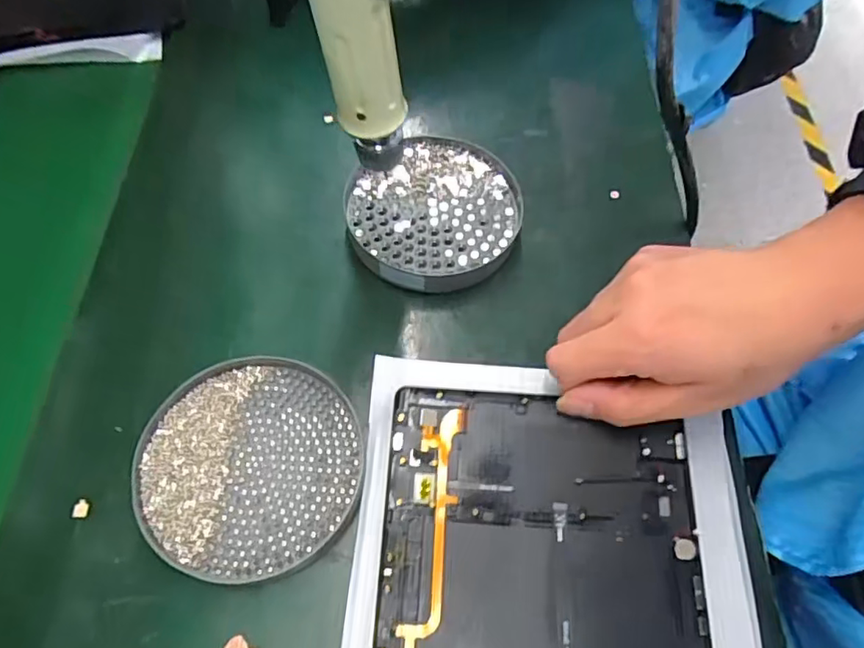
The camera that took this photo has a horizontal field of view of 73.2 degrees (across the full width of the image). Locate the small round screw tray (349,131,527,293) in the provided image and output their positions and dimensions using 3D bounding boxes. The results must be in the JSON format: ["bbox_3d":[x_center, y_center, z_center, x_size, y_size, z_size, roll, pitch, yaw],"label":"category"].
[{"bbox_3d":[0.000,-0.073,0.390,0.111,0.024,0.114,0,62,-1],"label":"small round screw tray"}]

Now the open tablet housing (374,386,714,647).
[{"bbox_3d":[0.052,0.148,0.271,0.154,0.014,0.232,3,62,0],"label":"open tablet housing"}]

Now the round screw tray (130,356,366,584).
[{"bbox_3d":[-0.095,0.073,0.306,0.112,0.011,0.110,0,62,-1],"label":"round screw tray"}]

